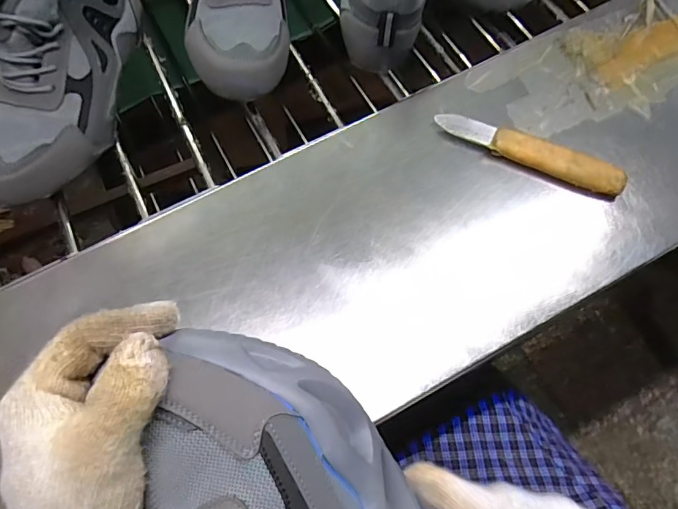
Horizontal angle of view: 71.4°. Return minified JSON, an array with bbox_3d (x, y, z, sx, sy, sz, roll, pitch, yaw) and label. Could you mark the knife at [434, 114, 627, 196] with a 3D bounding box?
[{"bbox_3d":[0.162,-0.089,0.408,0.159,0.019,0.027,26,71,11],"label":"knife"}]

